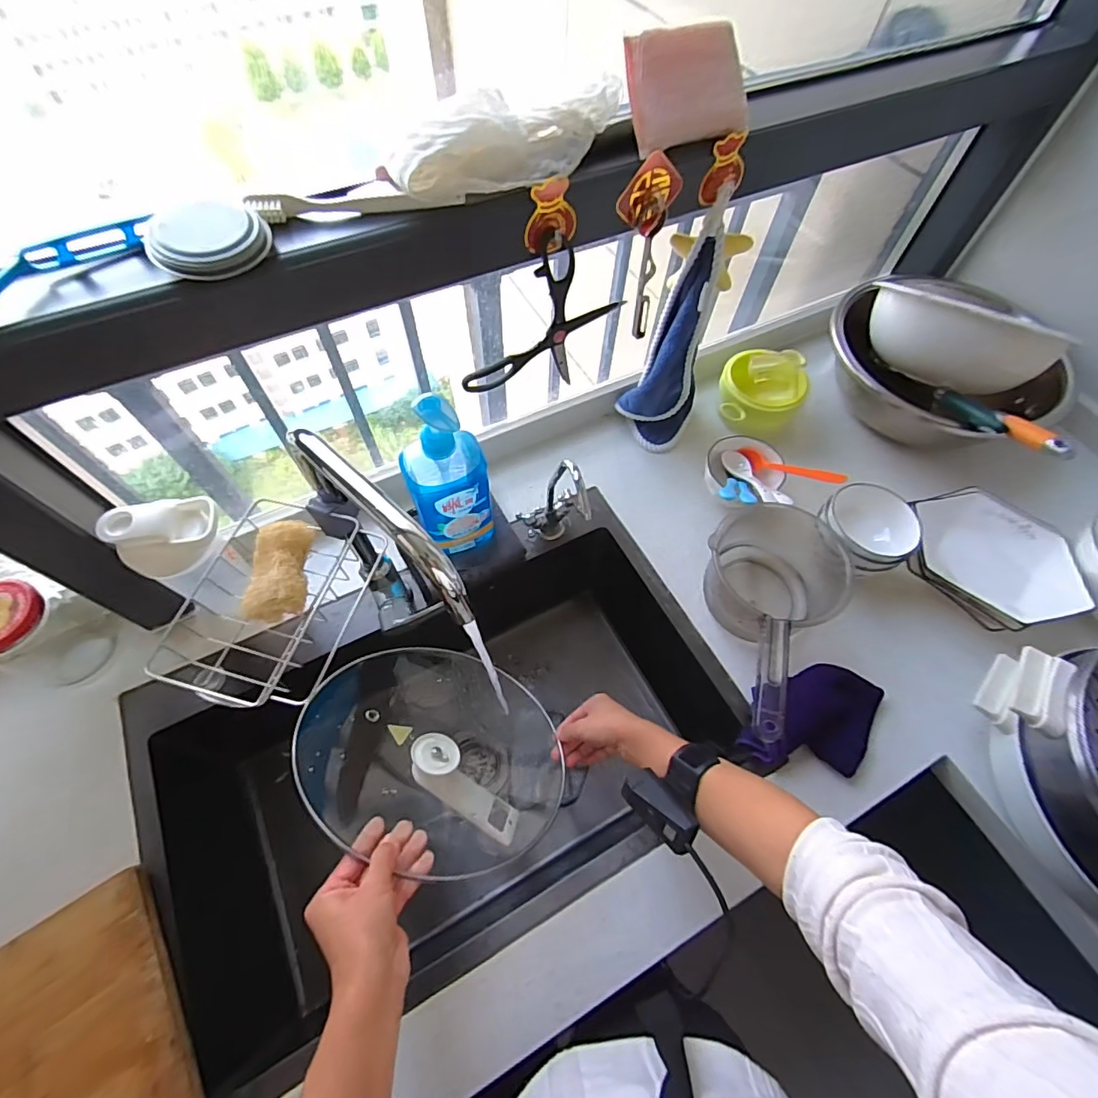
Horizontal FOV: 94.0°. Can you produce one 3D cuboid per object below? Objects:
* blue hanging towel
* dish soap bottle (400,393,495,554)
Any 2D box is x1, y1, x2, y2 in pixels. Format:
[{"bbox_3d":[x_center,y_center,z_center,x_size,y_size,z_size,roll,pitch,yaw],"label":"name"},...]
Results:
[{"bbox_3d":[0.168,-0.277,0.707,0.106,0.323,0.090,22,63,10],"label":"blue hanging towel"},{"bbox_3d":[-0.122,-0.085,0.606,0.089,0.249,0.071,-25,65,-14],"label":"dish soap bottle"}]

